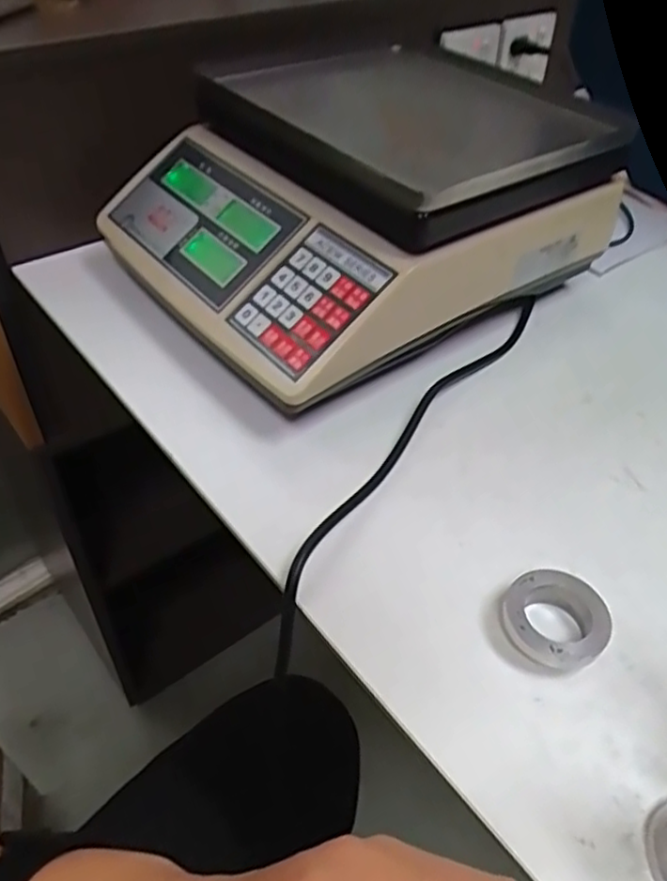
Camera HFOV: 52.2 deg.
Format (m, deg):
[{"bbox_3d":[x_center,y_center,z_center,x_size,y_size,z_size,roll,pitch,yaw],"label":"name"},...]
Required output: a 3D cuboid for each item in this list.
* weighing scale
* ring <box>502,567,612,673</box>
[{"bbox_3d":[0.008,-0.178,0.526,0.310,0.129,0.281,-29,52,-28],"label":"weighing scale"},{"bbox_3d":[0.107,0.089,0.333,0.048,0.020,0.049,1,44,-1],"label":"ring"}]

